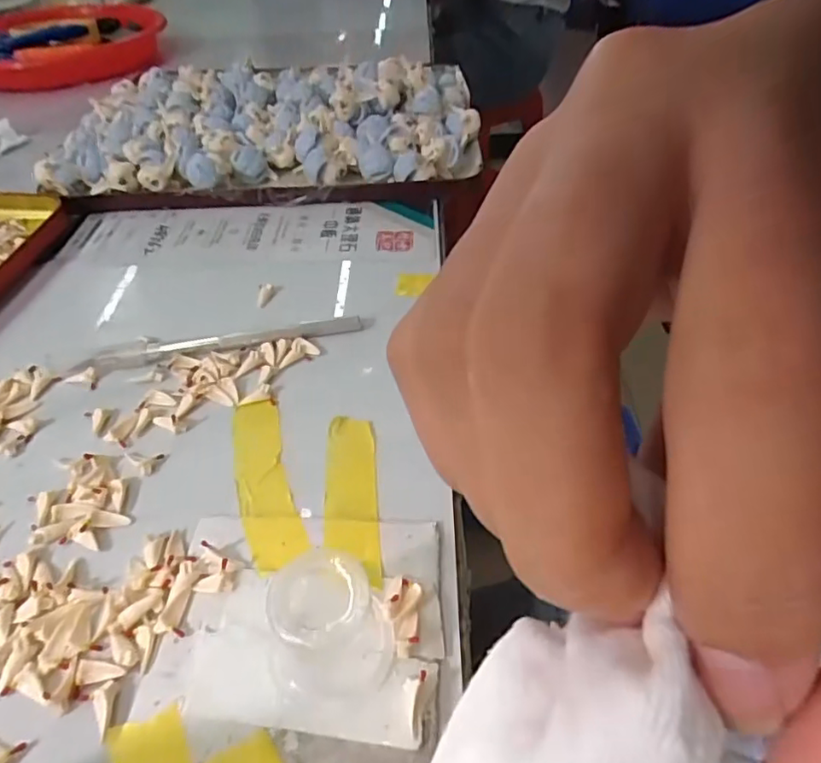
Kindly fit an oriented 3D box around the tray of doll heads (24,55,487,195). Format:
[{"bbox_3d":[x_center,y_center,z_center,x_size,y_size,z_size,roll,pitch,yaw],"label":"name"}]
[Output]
[{"bbox_3d":[-0.098,-0.204,0.437,0.288,0.048,0.205,0,45,1],"label":"tray of doll heads"}]

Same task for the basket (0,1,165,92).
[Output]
[{"bbox_3d":[-0.367,-0.358,0.604,0.198,0.030,0.203,-12,46,-11],"label":"basket"}]

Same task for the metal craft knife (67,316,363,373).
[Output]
[{"bbox_3d":[-0.092,-0.020,0.281,0.136,0.007,0.011,-9,46,-8],"label":"metal craft knife"}]

